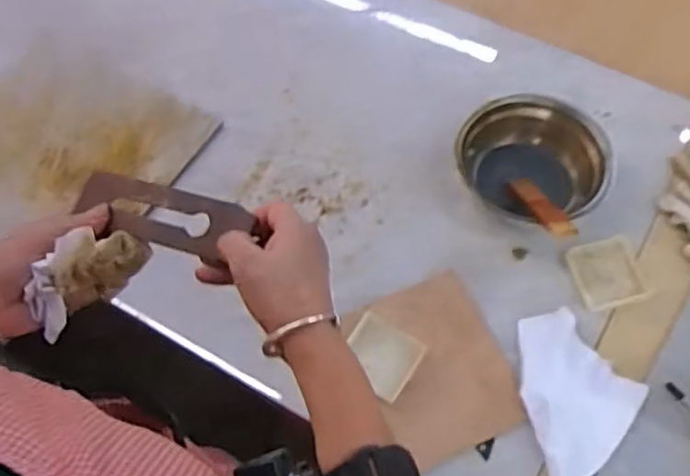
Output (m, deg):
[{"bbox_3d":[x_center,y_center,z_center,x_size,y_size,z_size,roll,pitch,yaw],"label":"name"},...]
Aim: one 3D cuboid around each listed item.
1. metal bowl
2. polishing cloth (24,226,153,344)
[{"bbox_3d":[0.213,-0.085,0.816,0.146,0.079,0.165,-25,64,-13],"label":"metal bowl"},{"bbox_3d":[-0.189,0.029,0.520,0.091,0.063,0.029,-35,67,-17],"label":"polishing cloth"}]

